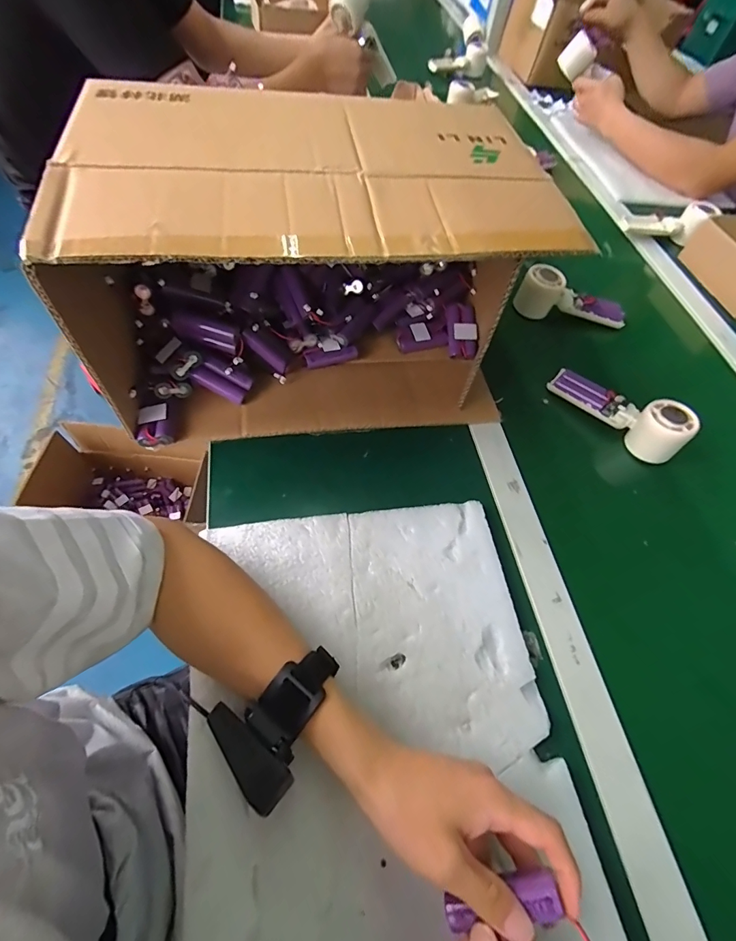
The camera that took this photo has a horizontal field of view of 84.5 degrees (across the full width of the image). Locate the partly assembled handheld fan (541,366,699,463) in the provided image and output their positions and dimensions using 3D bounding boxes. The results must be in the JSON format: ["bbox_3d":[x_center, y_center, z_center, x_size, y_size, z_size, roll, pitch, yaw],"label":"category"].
[{"bbox_3d":[0.309,-0.082,0.496,0.046,0.055,0.161,-39,71,-25],"label":"partly assembled handheld fan"}]

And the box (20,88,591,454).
[{"bbox_3d":[-0.047,-0.196,0.419,0.417,0.207,0.227,-5,61,-10],"label":"box"}]

